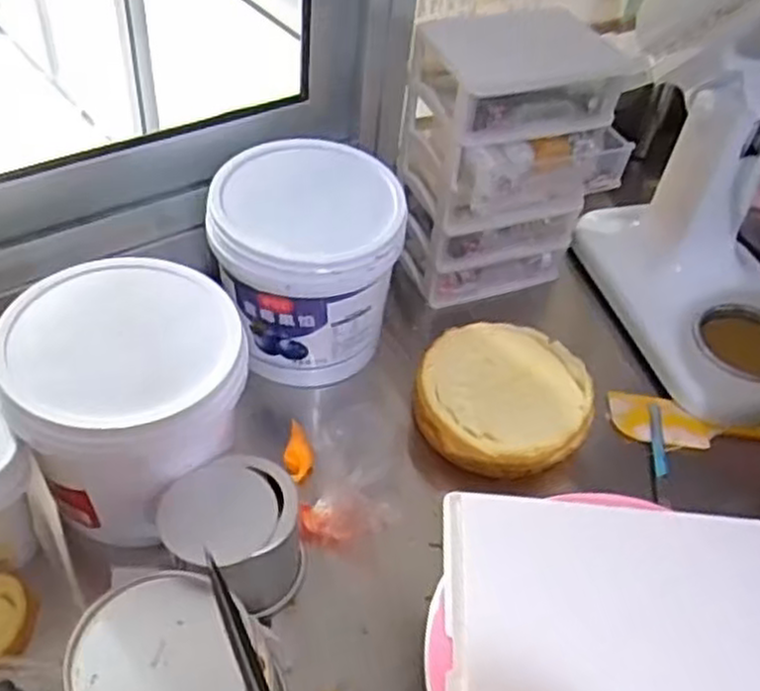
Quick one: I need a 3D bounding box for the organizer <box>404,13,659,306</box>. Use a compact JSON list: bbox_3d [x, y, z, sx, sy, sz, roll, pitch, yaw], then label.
[{"bbox_3d":[0.148,-0.196,0.930,0.200,0.283,0.166,-10,48,-17],"label":"organizer"}]

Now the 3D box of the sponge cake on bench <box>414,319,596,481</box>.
[{"bbox_3d":[0.136,0.050,0.839,0.174,0.045,0.182,4,46,-4],"label":"sponge cake on bench"}]

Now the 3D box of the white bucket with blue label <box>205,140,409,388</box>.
[{"bbox_3d":[-0.077,-0.084,0.847,0.188,0.199,0.177,11,46,3],"label":"white bucket with blue label"}]

